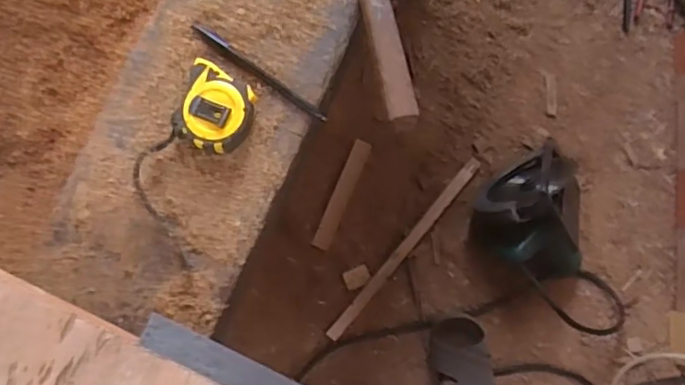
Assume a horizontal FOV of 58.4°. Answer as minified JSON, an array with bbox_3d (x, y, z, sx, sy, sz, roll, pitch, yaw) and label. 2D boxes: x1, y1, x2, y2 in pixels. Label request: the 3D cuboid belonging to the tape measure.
[{"bbox_3d":[-0.113,-0.074,0.548,0.065,0.033,0.074,22,84,-2],"label":"tape measure"}]

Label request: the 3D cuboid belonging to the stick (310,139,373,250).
[{"bbox_3d":[-0.002,0.004,1.193,0.032,0.014,0.222,23,84,-2],"label":"stick"}]

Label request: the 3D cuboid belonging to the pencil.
[{"bbox_3d":[-0.078,-0.112,0.573,0.150,0.006,0.010,37,84,0],"label":"pencil"}]

